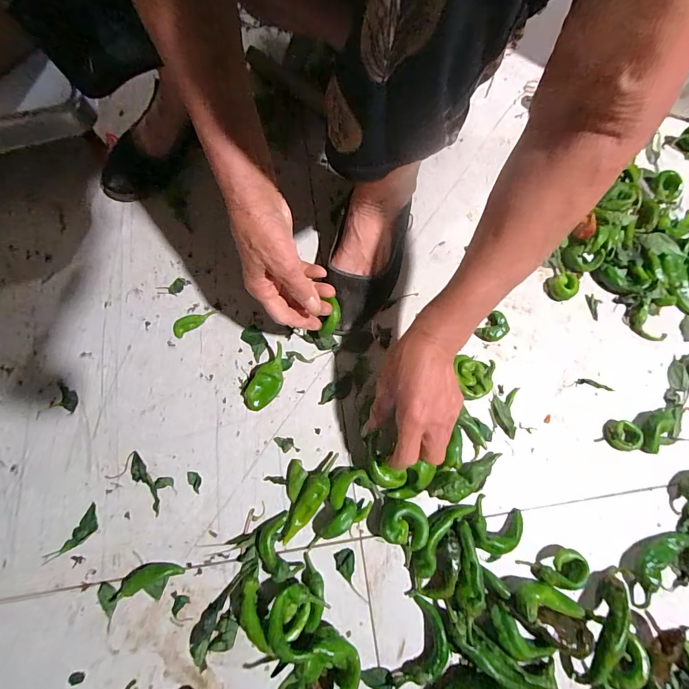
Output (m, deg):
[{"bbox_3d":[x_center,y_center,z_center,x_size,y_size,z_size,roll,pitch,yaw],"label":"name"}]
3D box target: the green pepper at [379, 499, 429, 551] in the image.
[{"bbox_3d":[0.065,0.192,0.394,0.049,0.034,0.043,17,76,4],"label":"green pepper"}]

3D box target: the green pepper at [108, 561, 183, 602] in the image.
[{"bbox_3d":[-0.211,0.245,0.384,0.076,0.014,0.022,-21,77,-6],"label":"green pepper"}]

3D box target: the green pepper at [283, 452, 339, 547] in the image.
[{"bbox_3d":[-0.038,0.168,0.403,0.027,0.023,0.101,33,78,7],"label":"green pepper"}]

